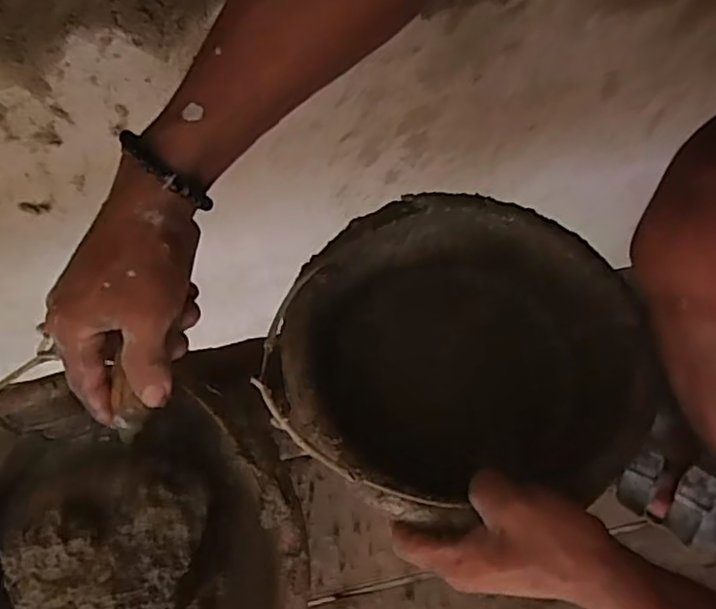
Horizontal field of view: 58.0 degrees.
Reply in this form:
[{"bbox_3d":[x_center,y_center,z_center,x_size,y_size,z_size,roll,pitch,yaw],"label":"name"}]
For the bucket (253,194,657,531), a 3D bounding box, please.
[{"bbox_3d":[0.073,0.059,0.505,0.248,0.158,0.228,0,60,0],"label":"bucket"}]

